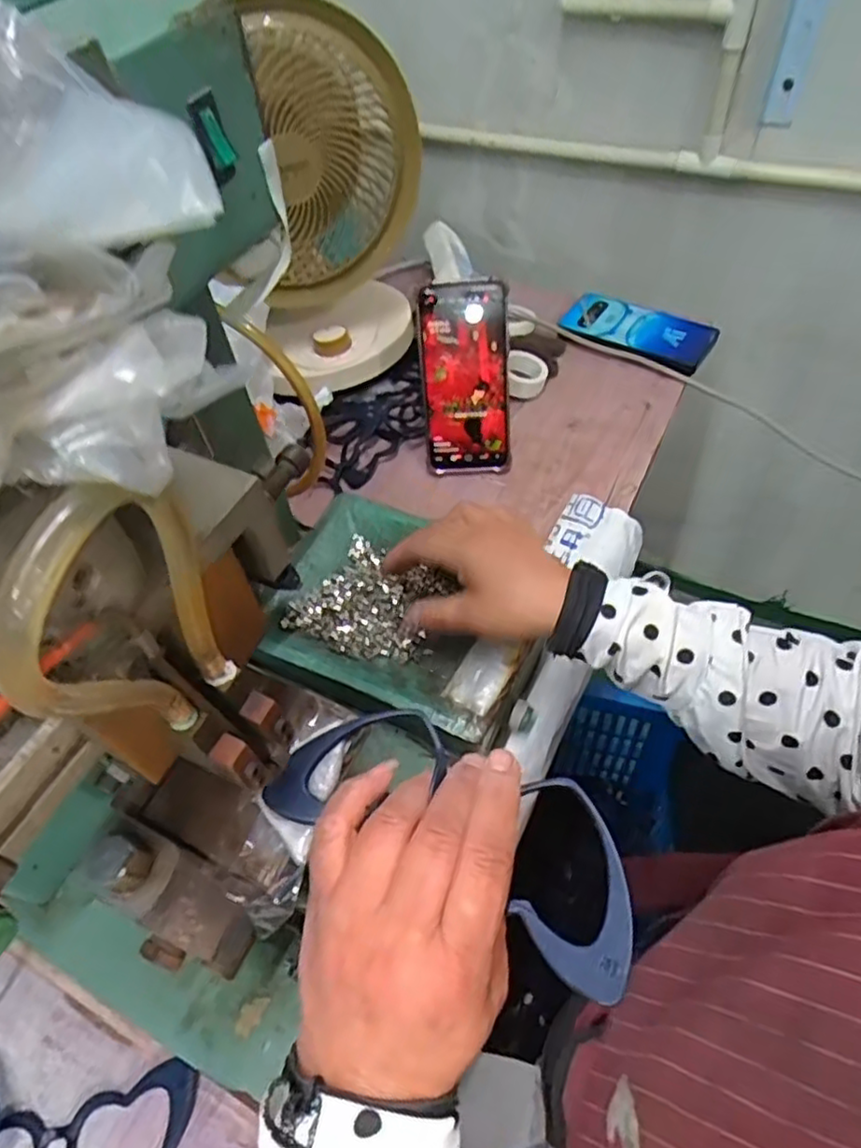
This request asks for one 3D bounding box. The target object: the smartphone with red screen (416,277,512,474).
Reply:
[{"bbox_3d":[0.030,-0.171,0.596,0.078,0.163,0.015,-3,27,4],"label":"smartphone with red screen"}]

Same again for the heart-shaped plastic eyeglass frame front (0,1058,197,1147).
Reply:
[{"bbox_3d":[-0.197,0.312,0.353,0.148,0.012,0.057,-14,54,-6],"label":"heart-shaped plastic eyeglass frame front"}]

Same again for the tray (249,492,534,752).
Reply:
[{"bbox_3d":[-0.021,0.025,0.475,0.184,0.020,0.150,20,58,18],"label":"tray"}]

